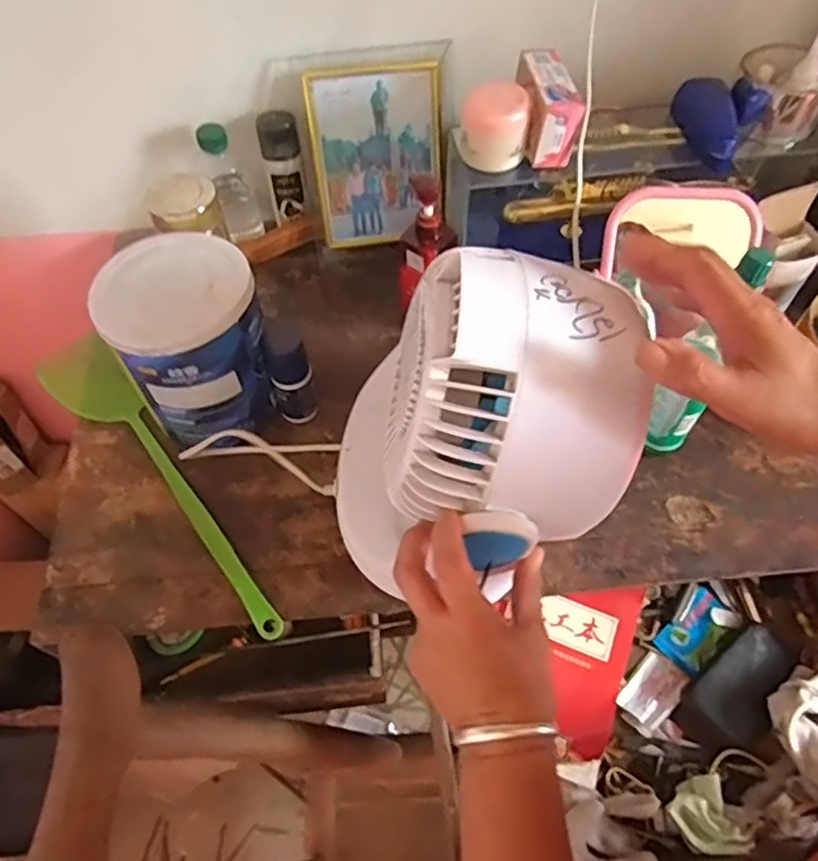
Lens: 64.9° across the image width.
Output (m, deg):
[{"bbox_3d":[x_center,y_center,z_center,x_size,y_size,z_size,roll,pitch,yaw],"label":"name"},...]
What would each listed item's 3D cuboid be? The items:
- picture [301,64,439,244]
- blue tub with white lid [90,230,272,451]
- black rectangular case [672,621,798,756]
[{"bbox_3d":[-0.035,-0.314,0.734,0.145,0.185,0.016,-10,37,-4],"label":"picture"},{"bbox_3d":[-0.205,-0.085,0.615,0.125,0.154,0.137,0,58,0],"label":"blue tub with white lid"},{"bbox_3d":[0.329,0.256,0.636,0.131,0.019,0.067,-38,65,-21],"label":"black rectangular case"}]

